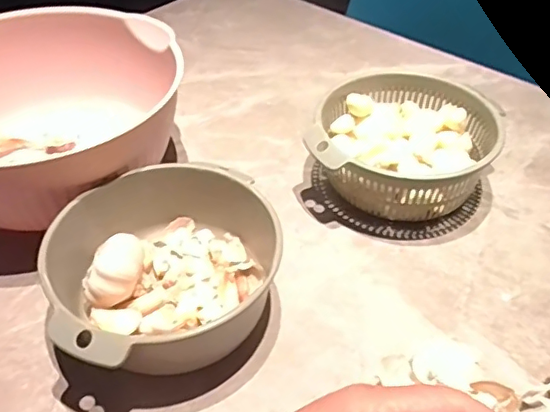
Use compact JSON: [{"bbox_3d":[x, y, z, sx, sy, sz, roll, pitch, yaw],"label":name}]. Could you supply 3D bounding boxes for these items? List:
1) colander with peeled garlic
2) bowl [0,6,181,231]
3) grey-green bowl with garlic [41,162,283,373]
[{"bbox_3d":[0.119,-0.054,0.521,0.157,0.070,0.156,10,45,11],"label":"colander with peeled garlic"},{"bbox_3d":[-0.211,-0.073,0.512,0.245,0.113,0.249,0,44,0],"label":"bowl"},{"bbox_3d":[-0.081,0.048,0.413,0.155,0.071,0.158,0,44,0],"label":"grey-green bowl with garlic"}]

